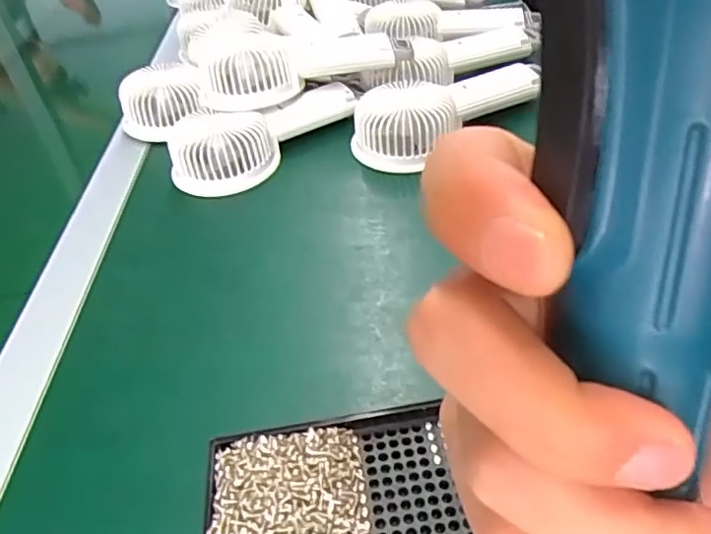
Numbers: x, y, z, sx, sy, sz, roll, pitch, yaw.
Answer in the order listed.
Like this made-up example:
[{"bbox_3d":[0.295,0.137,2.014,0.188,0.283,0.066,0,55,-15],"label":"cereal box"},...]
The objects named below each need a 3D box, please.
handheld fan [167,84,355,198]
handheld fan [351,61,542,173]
[{"bbox_3d":[-0.074,-0.110,0.494,0.165,0.042,0.083,-16,44,-10],"label":"handheld fan"},{"bbox_3d":[0.080,-0.138,0.498,0.180,0.045,0.081,-30,48,-23],"label":"handheld fan"}]

